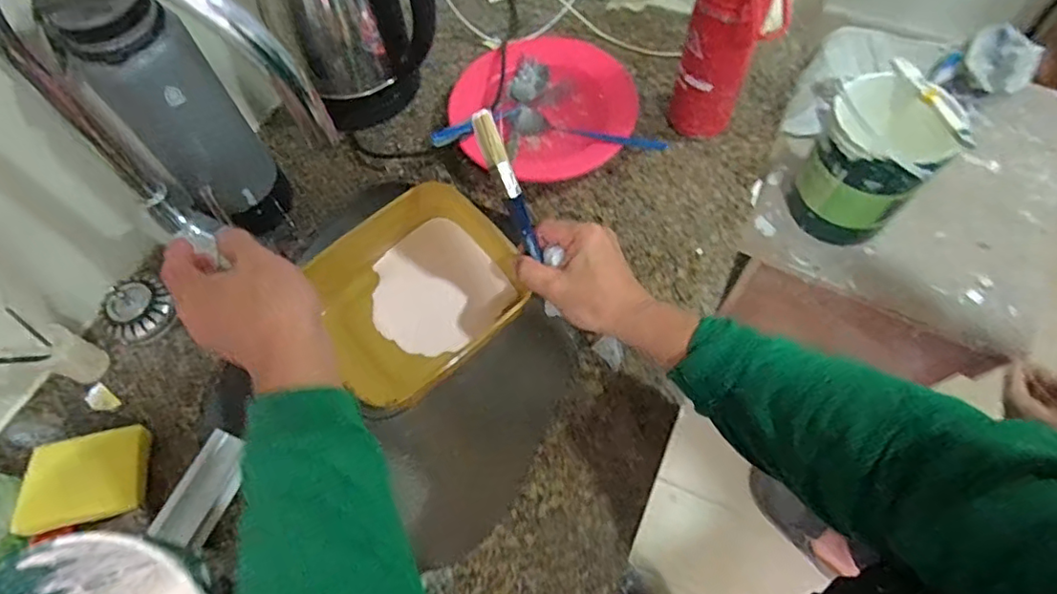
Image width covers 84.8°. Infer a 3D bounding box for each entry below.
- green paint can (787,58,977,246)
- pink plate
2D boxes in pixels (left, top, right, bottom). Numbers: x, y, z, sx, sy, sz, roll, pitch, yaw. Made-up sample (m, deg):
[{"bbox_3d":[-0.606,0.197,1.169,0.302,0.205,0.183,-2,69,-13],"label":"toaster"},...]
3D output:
[{"bbox_3d":[0.524,-0.197,0.895,0.144,0.256,0.150,-1,62,3],"label":"green paint can"},{"bbox_3d":[0.018,-0.228,0.699,0.208,0.038,0.202,-1,62,3],"label":"pink plate"}]

